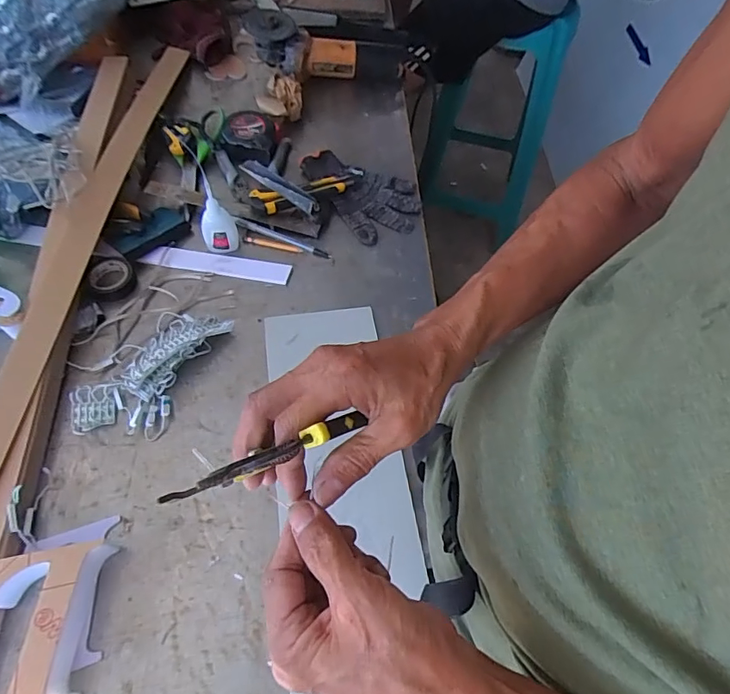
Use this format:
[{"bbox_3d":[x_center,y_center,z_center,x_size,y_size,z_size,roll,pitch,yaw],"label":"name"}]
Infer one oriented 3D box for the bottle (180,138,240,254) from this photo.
[{"bbox_3d":[-0.193,-0.184,0.617,0.045,0.143,0.043,-13,62,-12],"label":"bottle"}]

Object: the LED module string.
[{"bbox_3d":[-0.241,0.025,0.553,0.096,0.035,0.185,31,62,13],"label":"LED module string"}]

